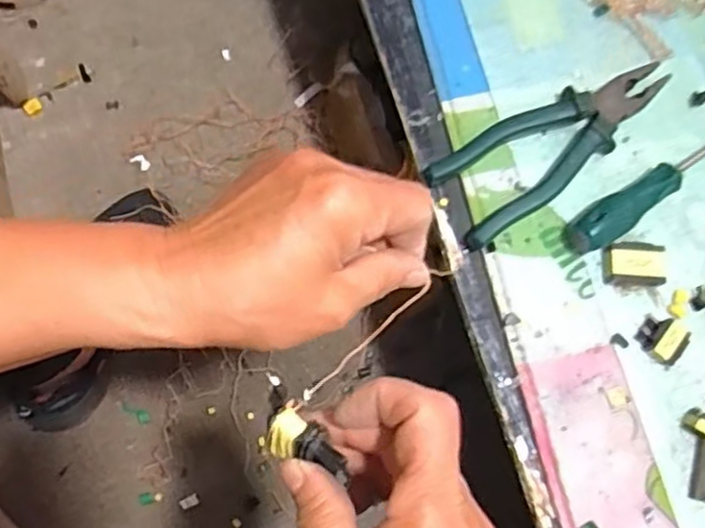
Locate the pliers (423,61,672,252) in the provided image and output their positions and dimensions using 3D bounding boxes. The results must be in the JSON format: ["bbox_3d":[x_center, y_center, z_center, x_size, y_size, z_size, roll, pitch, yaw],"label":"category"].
[{"bbox_3d":[0.151,-0.093,0.531,0.197,0.025,0.068,-34,80,-9],"label":"pliers"}]

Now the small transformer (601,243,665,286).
[{"bbox_3d":[0.205,0.001,0.512,0.045,0.015,0.029,1,76,-2],"label":"small transformer"}]

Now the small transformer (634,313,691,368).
[{"bbox_3d":[0.221,0.052,0.500,0.033,0.016,0.029,32,78,6],"label":"small transformer"}]

